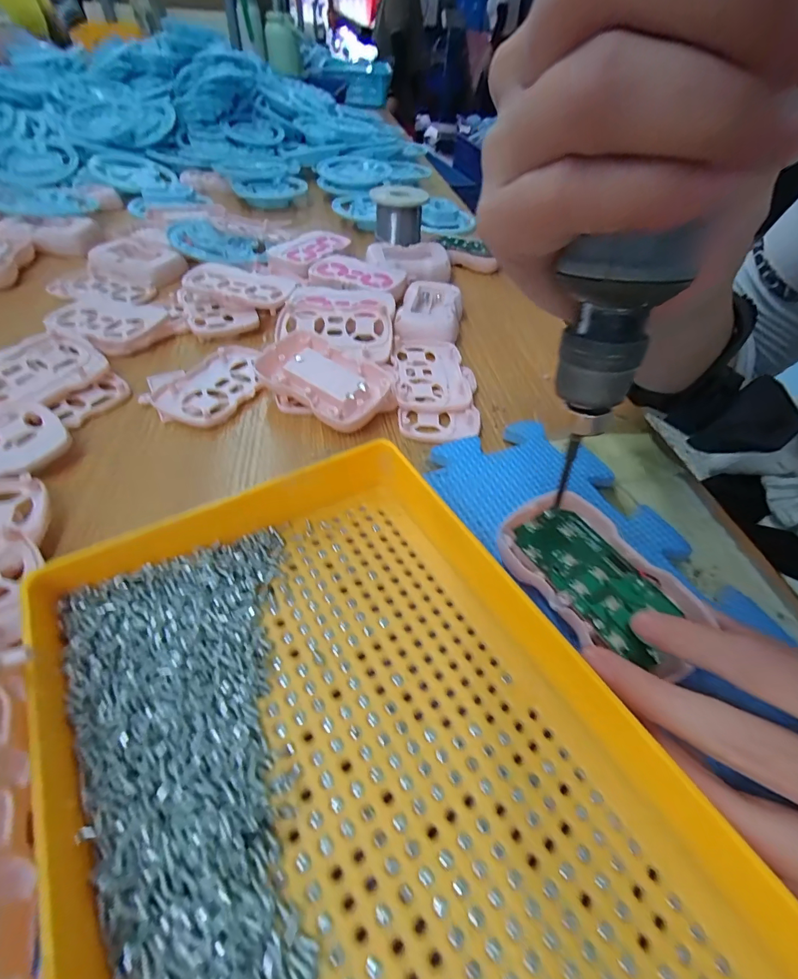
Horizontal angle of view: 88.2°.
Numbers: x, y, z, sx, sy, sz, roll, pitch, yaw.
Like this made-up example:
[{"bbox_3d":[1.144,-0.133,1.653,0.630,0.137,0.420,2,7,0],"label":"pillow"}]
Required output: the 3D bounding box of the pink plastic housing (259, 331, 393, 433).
[{"bbox_3d":[-0.050,-0.074,0.281,0.088,0.025,0.055,26,52,19],"label":"pink plastic housing"}]

